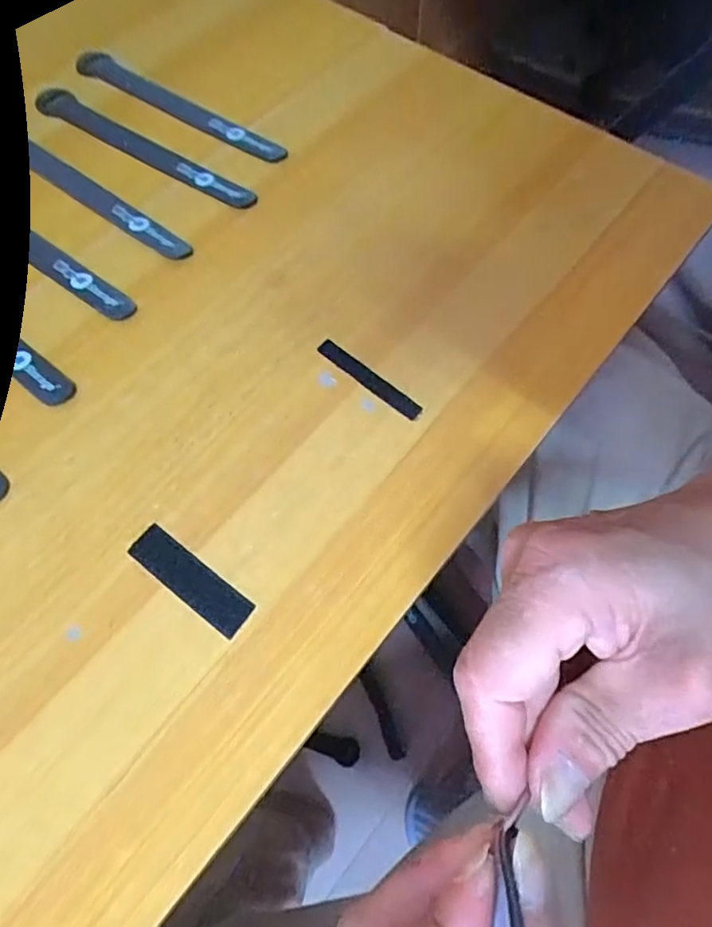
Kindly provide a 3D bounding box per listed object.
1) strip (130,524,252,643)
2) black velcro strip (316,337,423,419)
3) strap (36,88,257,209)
[{"bbox_3d":[-0.081,0.056,0.288,0.069,0.005,0.019,35,70,15],"label":"strip"},{"bbox_3d":[0.007,-0.048,0.333,0.070,0.004,0.012,38,71,16],"label":"black velcro strip"},{"bbox_3d":[-0.148,-0.221,0.407,0.196,0.011,0.023,31,69,12],"label":"strap"}]

